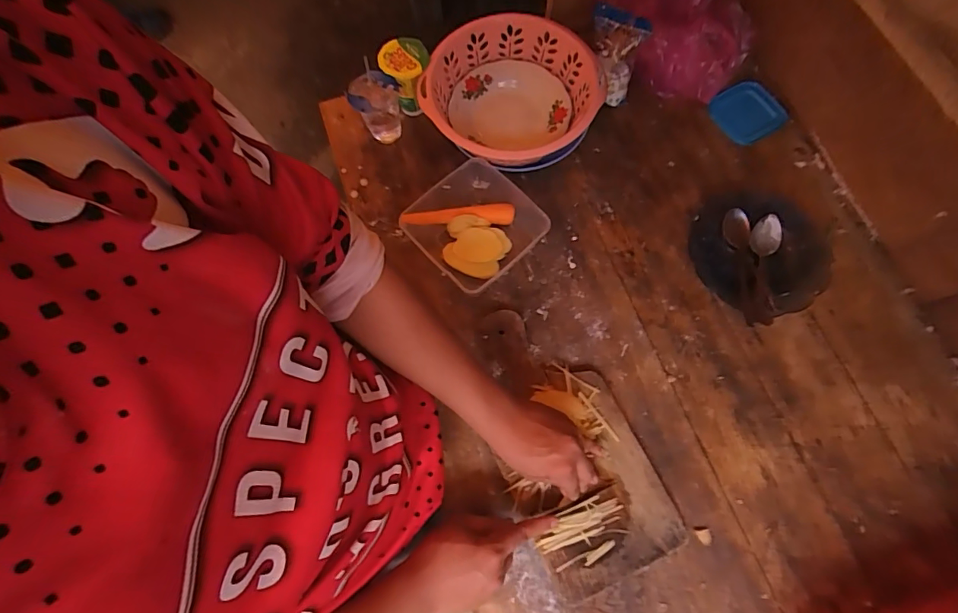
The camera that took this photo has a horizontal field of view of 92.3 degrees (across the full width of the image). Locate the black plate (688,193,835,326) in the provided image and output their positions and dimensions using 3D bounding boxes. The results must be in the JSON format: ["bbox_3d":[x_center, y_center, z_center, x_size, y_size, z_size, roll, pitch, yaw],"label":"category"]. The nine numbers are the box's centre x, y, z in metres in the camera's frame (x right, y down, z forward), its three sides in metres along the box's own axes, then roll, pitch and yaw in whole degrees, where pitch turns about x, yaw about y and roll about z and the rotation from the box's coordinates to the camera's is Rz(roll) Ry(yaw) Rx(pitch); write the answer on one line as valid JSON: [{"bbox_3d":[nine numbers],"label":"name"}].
[{"bbox_3d":[0.394,-0.080,0.644,0.179,0.030,0.179,0,74,0],"label":"black plate"}]

